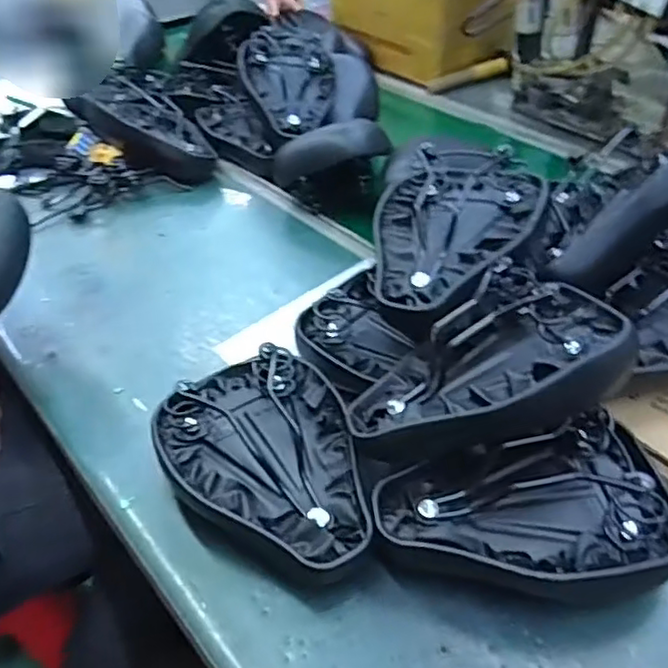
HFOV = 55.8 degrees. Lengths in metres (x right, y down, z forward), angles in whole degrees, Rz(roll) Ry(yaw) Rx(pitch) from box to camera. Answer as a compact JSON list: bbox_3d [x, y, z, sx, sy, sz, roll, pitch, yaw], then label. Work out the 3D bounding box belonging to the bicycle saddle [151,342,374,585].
[{"bbox_3d":[-0.069,0.125,0.625,0.180,0.108,0.252,-16,43,-17],"label":"bicycle saddle"}]

